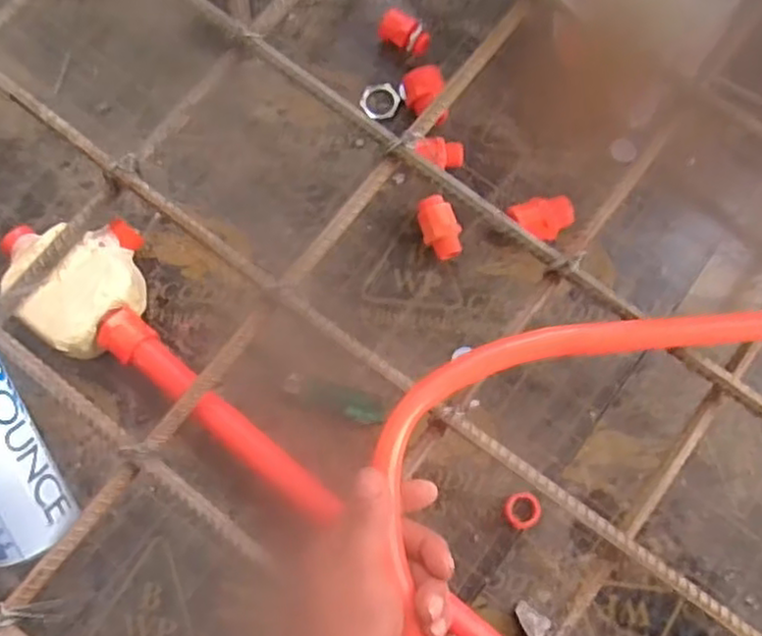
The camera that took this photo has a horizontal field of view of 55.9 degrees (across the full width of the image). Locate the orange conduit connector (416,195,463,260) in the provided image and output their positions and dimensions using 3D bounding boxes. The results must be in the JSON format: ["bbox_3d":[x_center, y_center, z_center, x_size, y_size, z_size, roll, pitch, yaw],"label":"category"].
[{"bbox_3d":[0.047,-0.072,0.579,0.029,0.022,0.050,-18,80,-3],"label":"orange conduit connector"}]

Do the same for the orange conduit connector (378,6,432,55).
[{"bbox_3d":[0.020,-0.238,0.612,0.043,0.030,0.027,27,80,5],"label":"orange conduit connector"}]

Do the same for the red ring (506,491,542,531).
[{"bbox_3d":[0.107,0.144,0.538,0.026,0.009,0.027,0,79,0],"label":"red ring"}]

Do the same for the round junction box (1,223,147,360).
[{"bbox_3d":[-0.237,-0.026,0.559,0.094,0.057,0.089,0,79,0],"label":"round junction box"}]

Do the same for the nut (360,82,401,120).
[{"bbox_3d":[0.000,-0.184,0.612,0.033,0.009,0.032,-7,79,-1],"label":"nut"}]

